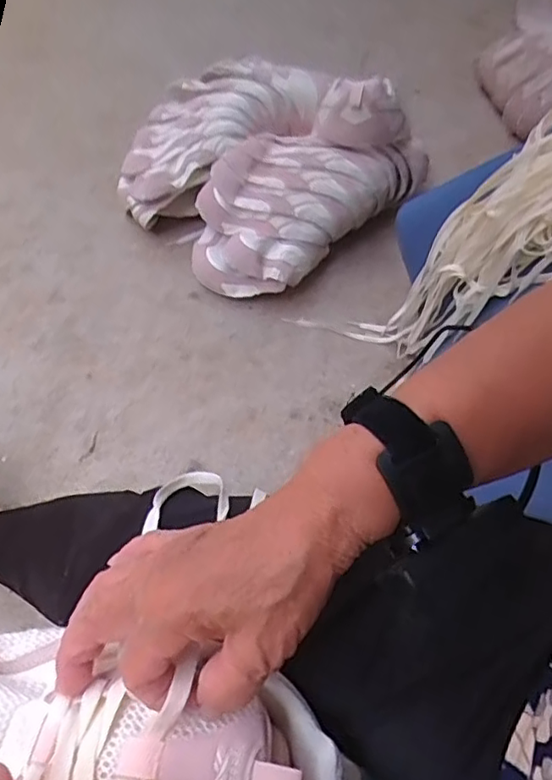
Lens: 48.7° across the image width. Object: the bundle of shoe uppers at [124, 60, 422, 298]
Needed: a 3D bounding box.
[{"bbox_3d":[-0.024,-0.362,0.924,0.377,0.179,0.373,-39,71,-23],"label":"bundle of shoe uppers"}]

